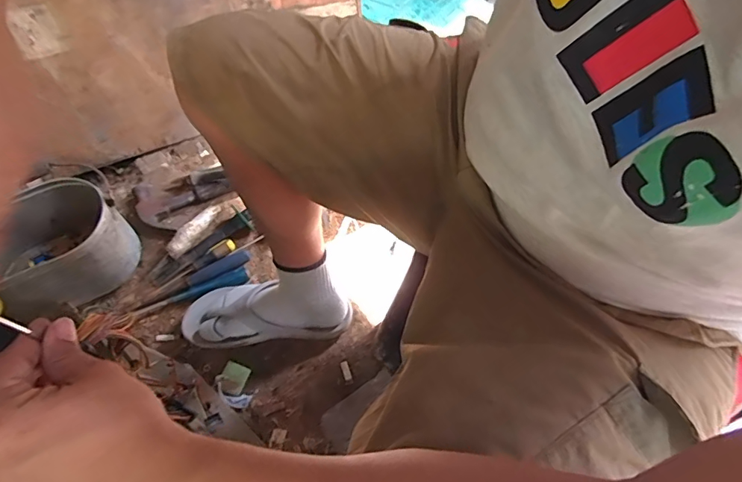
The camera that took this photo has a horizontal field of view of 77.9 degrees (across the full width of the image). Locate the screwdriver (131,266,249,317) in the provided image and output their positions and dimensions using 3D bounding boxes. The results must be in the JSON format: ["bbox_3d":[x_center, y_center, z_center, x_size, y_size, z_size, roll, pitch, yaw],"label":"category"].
[{"bbox_3d":[-0.314,0.093,0.804,0.198,0.020,0.027,-20,62,-16],"label":"screwdriver"}]

